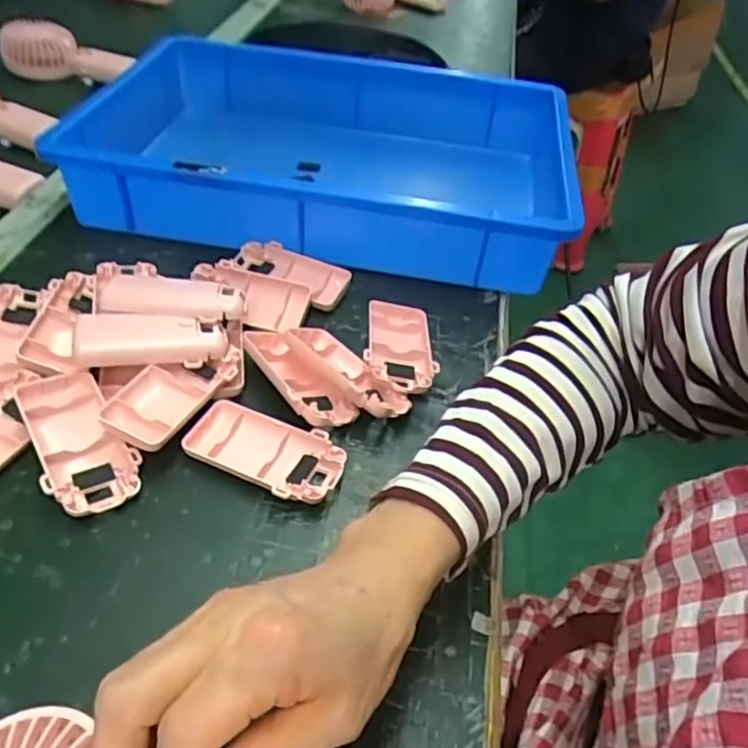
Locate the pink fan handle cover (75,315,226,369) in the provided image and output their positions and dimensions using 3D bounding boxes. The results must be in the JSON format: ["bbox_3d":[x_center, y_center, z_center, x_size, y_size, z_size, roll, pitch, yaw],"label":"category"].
[{"bbox_3d":[-0.146,-0.022,0.417,0.092,0.019,0.036,-3,46,-10],"label":"pink fan handle cover"}]

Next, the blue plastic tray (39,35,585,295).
[{"bbox_3d":[-0.033,-0.225,0.632,0.441,0.081,0.328,9,45,1],"label":"blue plastic tray"}]

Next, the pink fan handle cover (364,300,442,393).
[{"bbox_3d":[0.019,-0.020,0.473,0.050,0.022,0.096,6,45,-1],"label":"pink fan handle cover"}]

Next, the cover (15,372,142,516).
[{"bbox_3d":[-0.178,0.041,0.382,0.049,0.027,0.096,-25,54,-29],"label":"cover"}]

